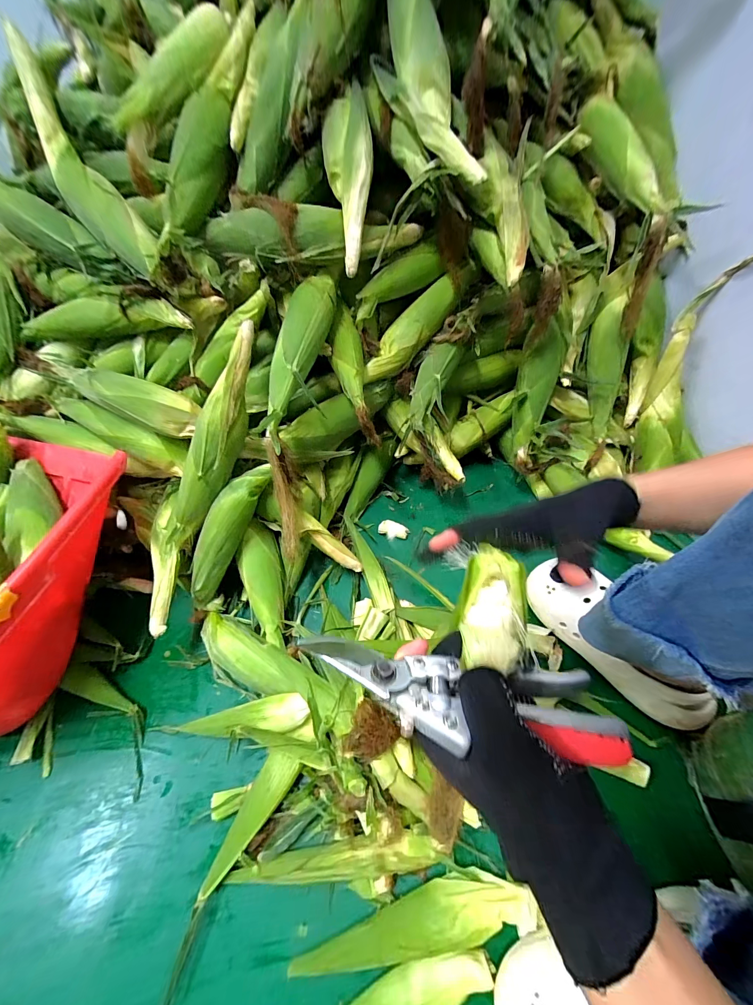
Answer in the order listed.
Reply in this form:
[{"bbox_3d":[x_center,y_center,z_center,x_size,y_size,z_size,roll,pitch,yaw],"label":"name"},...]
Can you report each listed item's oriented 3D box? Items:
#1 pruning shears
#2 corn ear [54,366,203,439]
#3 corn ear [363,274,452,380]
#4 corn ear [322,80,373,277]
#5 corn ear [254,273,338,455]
[{"bbox_3d":[0.046,0.115,0.210,0.192,0.027,0.054,9,56,8],"label":"pruning shears"},{"bbox_3d":[-0.405,-0.175,0.549,0.254,0.050,0.065,20,57,1],"label":"corn ear"},{"bbox_3d":[0.056,-0.292,0.600,0.218,0.053,0.048,-49,61,3],"label":"corn ear"},{"bbox_3d":[-0.039,-0.461,0.487,0.069,0.244,0.046,-2,10,4],"label":"corn ear"},{"bbox_3d":[-0.111,-0.223,0.512,0.061,0.062,0.288,11,76,13],"label":"corn ear"}]

